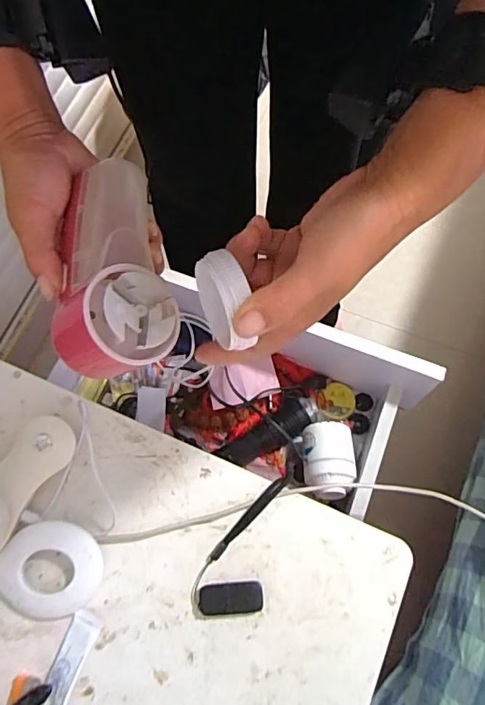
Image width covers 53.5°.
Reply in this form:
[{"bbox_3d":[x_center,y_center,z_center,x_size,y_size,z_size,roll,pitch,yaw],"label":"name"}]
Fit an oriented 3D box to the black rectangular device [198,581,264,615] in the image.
[{"bbox_3d":[-0.010,0.211,0.414,0.054,0.008,0.024,-3,71,2],"label":"black rectangular device"}]

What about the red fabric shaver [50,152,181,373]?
[{"bbox_3d":[-0.081,-0.050,0.284,0.074,0.045,0.133,-11,68,-1],"label":"red fabric shaver"}]

